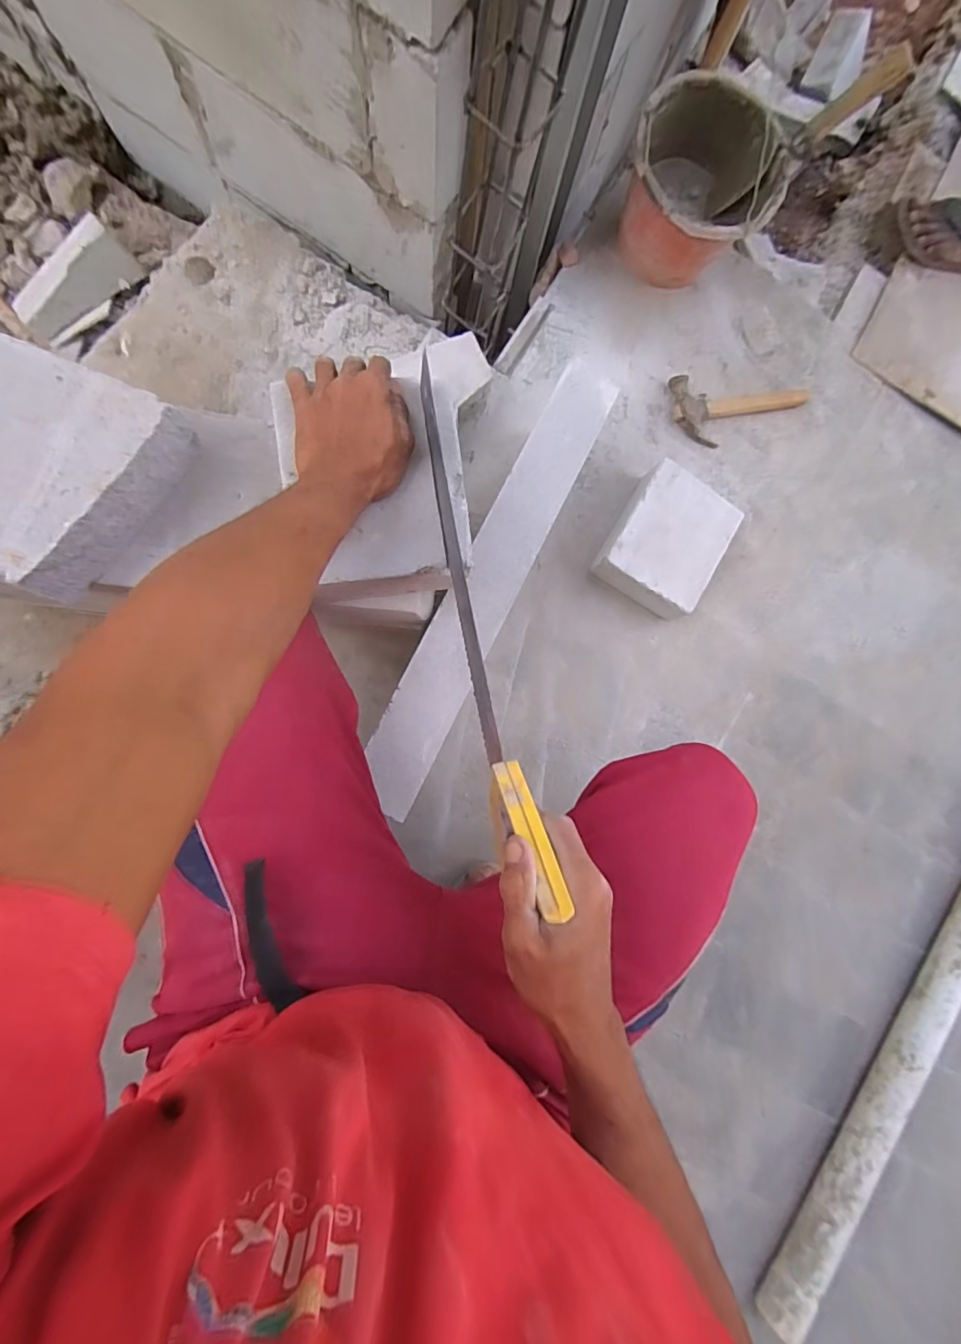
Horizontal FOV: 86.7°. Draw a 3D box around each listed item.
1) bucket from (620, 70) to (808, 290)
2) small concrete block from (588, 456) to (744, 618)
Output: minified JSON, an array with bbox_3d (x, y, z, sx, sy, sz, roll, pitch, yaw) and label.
[{"bbox_3d":[0.330,-0.745,0.810,0.222,0.166,0.244,0,92,-6],"label":"bucket"},{"bbox_3d":[0.294,-0.201,0.810,0.162,0.083,0.211,31,88,-6],"label":"small concrete block"}]

